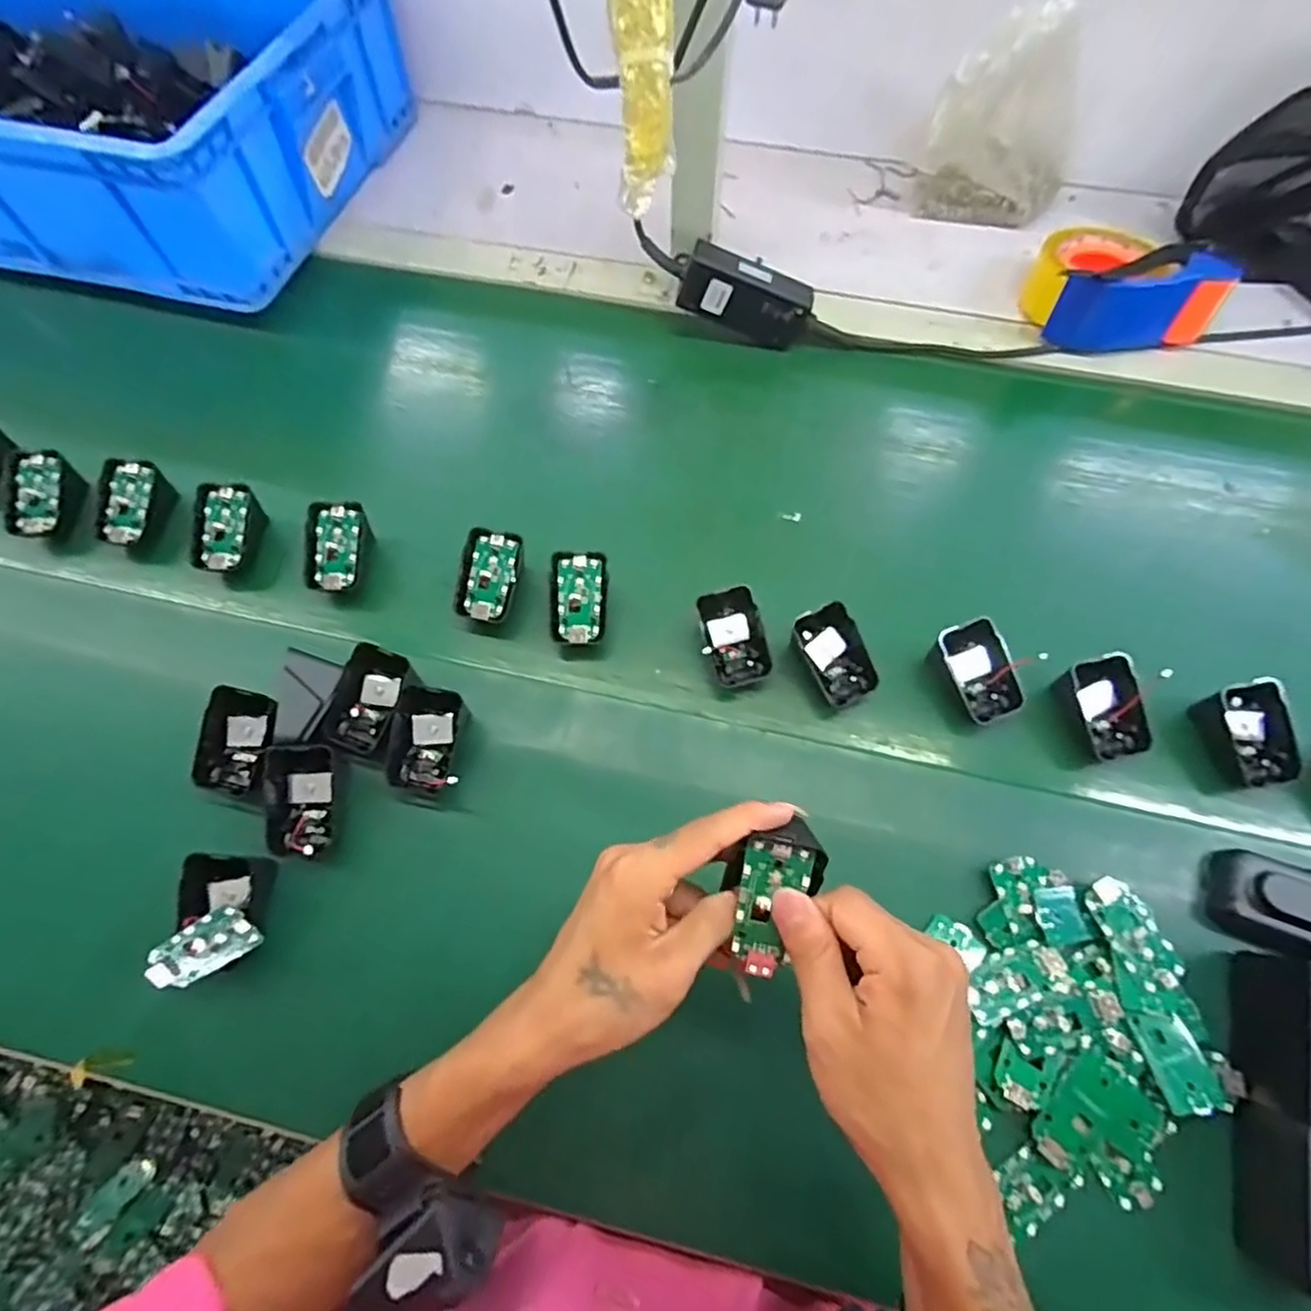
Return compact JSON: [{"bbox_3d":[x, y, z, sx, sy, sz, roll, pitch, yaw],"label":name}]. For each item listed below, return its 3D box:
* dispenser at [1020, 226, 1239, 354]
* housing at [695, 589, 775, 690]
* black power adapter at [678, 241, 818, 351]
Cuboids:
[{"bbox_3d":[0.428,-0.345,0.617,0.146,0.065,0.106,6,65,5],"label":"dispenser"},{"bbox_3d":[0.058,-0.011,0.487,0.046,0.039,0.063,-15,65,-5],"label":"housing"},{"bbox_3d":[0.084,-0.323,0.604,0.119,0.052,0.029,16,65,-13],"label":"black power adapter"}]

